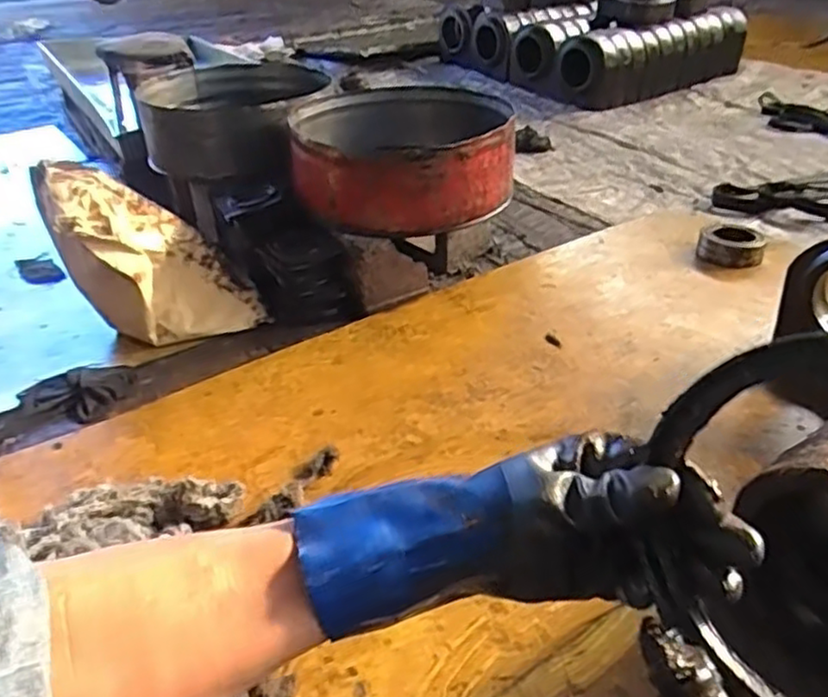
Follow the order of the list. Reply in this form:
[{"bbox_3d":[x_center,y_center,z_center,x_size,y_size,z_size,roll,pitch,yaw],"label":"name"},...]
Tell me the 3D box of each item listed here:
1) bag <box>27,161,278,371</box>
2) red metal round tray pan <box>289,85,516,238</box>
[{"bbox_3d":[-0.544,-0.204,1.445,0.362,0.397,0.161,-25,41,-30],"label":"bag"},{"bbox_3d":[-0.027,-0.460,1.654,0.515,0.203,0.471,-1,34,1],"label":"red metal round tray pan"}]

